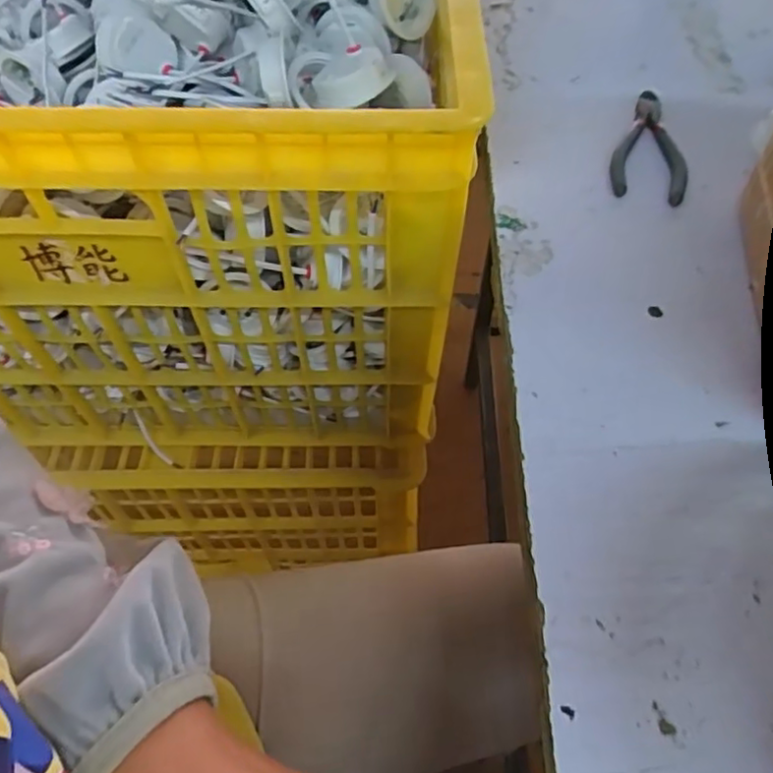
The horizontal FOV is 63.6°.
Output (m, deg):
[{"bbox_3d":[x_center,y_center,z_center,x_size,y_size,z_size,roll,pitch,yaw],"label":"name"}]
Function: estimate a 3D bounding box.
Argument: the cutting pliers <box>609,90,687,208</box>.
[{"bbox_3d":[0.193,-0.178,0.455,0.050,0.012,0.123,14,58,10],"label":"cutting pliers"}]

